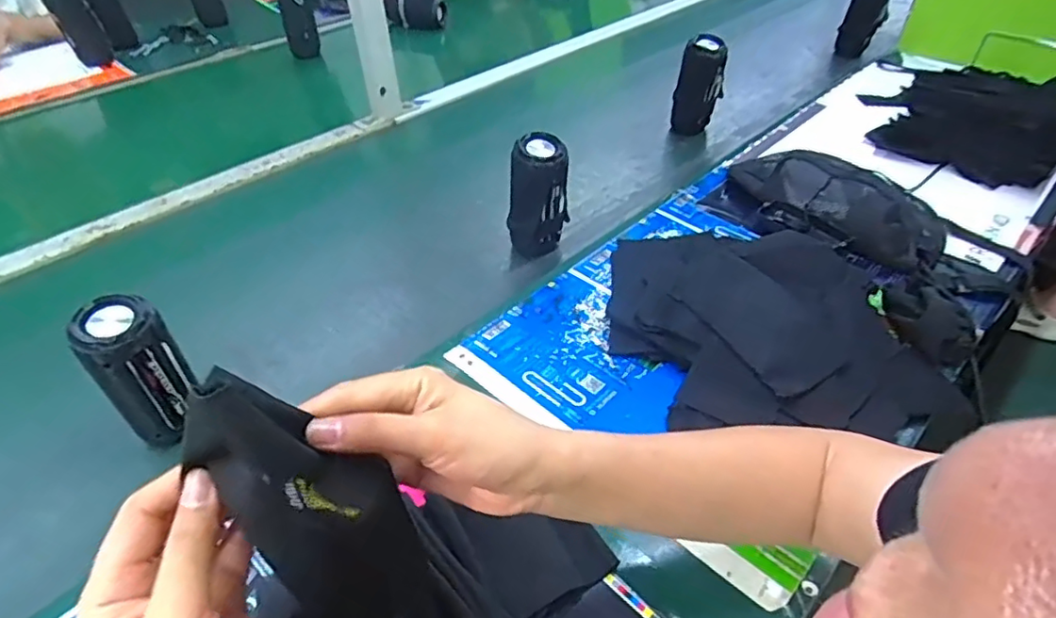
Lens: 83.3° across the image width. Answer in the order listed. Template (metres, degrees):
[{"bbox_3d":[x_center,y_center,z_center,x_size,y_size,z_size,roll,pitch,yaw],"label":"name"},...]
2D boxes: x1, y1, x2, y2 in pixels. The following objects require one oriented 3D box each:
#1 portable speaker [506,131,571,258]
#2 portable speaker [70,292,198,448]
[{"bbox_3d":[0.012,-0.129,0.734,0.066,0.152,0.062,23,48,24],"label":"portable speaker"},{"bbox_3d":[-0.334,0.051,0.516,0.061,0.123,0.063,-31,51,-29],"label":"portable speaker"}]

